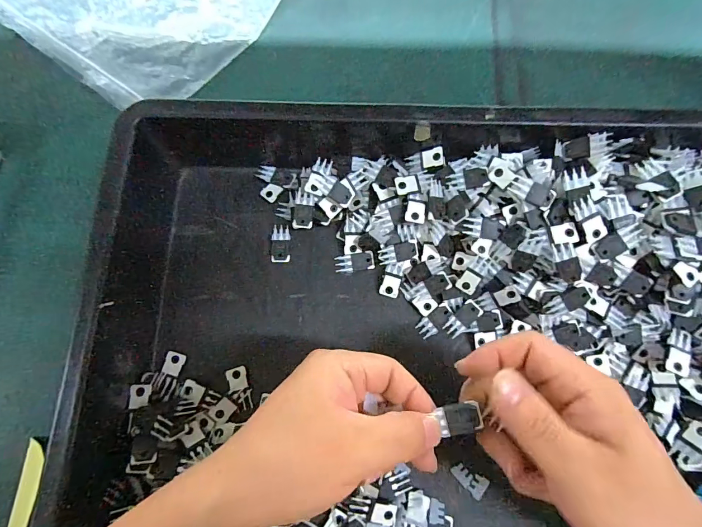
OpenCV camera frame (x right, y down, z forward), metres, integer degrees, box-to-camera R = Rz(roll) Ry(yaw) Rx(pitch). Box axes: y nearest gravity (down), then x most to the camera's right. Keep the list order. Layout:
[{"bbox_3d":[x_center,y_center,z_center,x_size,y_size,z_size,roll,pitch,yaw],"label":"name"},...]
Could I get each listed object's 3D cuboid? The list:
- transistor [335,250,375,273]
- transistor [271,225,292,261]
[{"bbox_3d":[0.003,-0.001,0.328,0.033,0.004,0.015,-10,74,-2],"label":"transistor"},{"bbox_3d":[-0.062,-0.018,0.333,0.017,0.004,0.034,-1,74,0],"label":"transistor"}]

